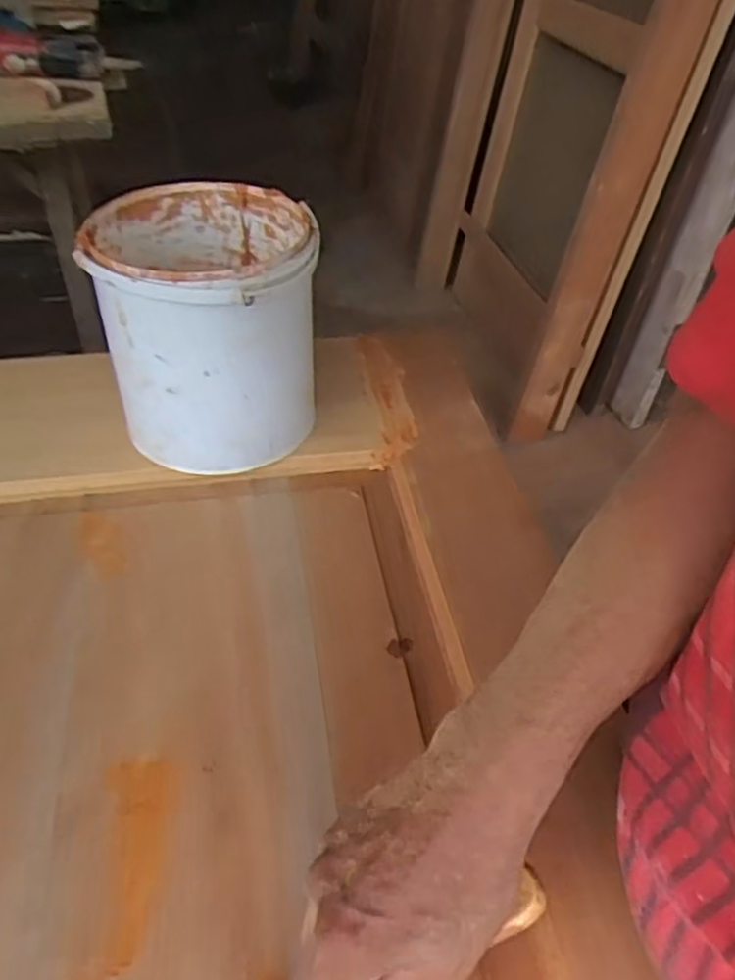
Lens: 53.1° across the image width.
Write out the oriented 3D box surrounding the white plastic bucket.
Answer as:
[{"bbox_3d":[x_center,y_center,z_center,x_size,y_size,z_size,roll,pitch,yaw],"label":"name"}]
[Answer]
[{"bbox_3d":[-0.134,-0.137,0.645,0.170,0.195,0.184,-1,42,-3],"label":"white plastic bucket"}]

